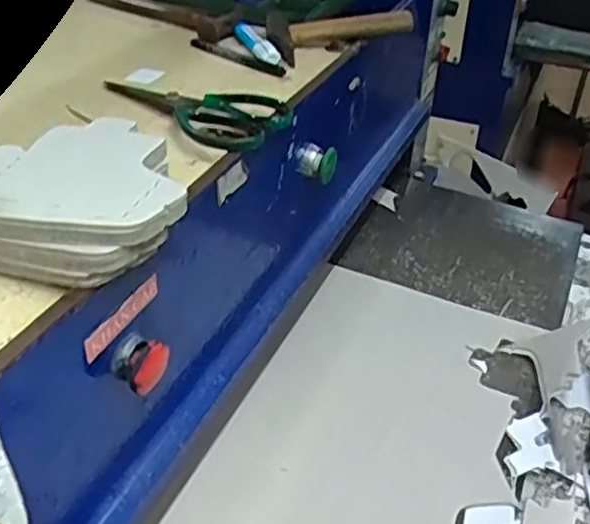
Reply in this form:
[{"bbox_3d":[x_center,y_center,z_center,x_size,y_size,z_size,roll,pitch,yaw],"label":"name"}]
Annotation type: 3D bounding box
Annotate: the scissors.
[{"bbox_3d":[-0.094,-0.144,0.636,0.196,0.019,0.084,26,42,28],"label":"scissors"}]

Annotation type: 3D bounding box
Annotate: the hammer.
[{"bbox_3d":[0.046,-0.267,0.802,0.167,0.035,0.080,-15,40,-22],"label":"hammer"}]

